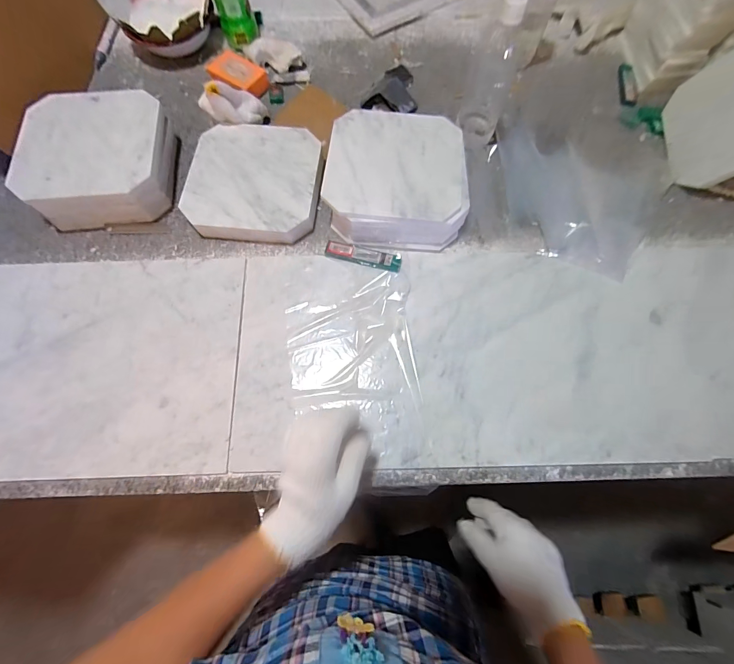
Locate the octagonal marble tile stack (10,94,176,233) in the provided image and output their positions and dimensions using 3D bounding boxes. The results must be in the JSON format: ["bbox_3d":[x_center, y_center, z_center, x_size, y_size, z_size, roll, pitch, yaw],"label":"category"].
[{"bbox_3d":[-0.411,-0.265,0.538,0.193,0.084,0.192,-2,69,-1],"label":"octagonal marble tile stack"}]

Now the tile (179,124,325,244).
[{"bbox_3d":[-0.176,-0.237,0.550,0.201,0.040,0.196,3,69,1],"label":"tile"}]

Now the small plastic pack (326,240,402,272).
[{"bbox_3d":[-0.005,-0.114,0.514,0.113,0.010,0.029,12,70,5],"label":"small plastic pack"}]

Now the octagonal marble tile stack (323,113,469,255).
[{"bbox_3d":[0.046,-0.237,0.539,0.204,0.068,0.219,3,69,1],"label":"octagonal marble tile stack"}]

